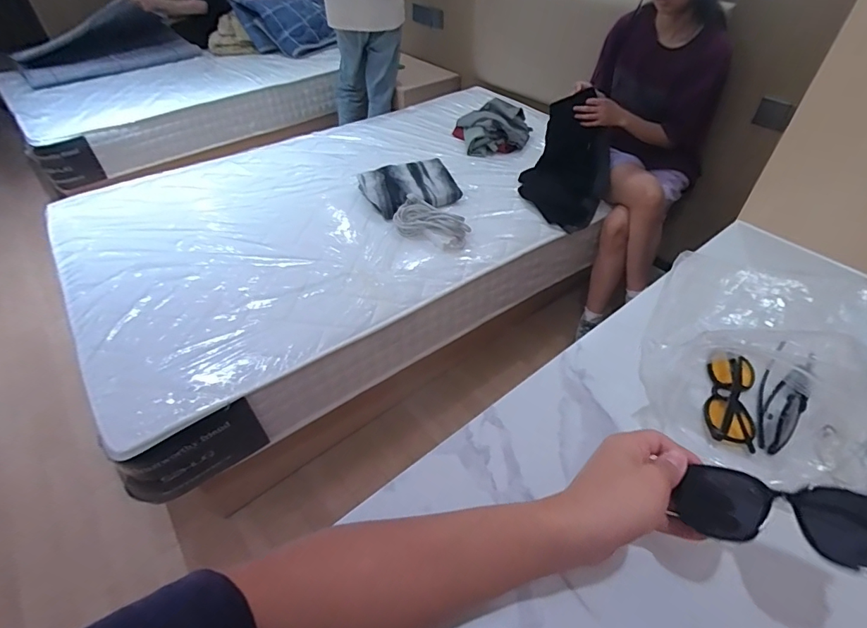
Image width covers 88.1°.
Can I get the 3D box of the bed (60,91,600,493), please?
[{"bbox_3d":[-0.307,-0.321,1.612,1.693,0.294,1.117,-28,52,-25],"label":"bed"}]

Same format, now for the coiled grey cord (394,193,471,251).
[{"bbox_3d":[-0.012,-0.279,1.395,0.238,0.099,0.096,22,49,19],"label":"coiled grey cord"}]

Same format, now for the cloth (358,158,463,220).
[{"bbox_3d":[-0.084,-0.445,1.573,0.314,0.088,0.251,-18,48,-17],"label":"cloth"}]

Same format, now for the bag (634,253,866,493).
[{"bbox_3d":[0.387,0.043,0.520,0.245,0.053,0.344,18,48,15],"label":"bag"}]

